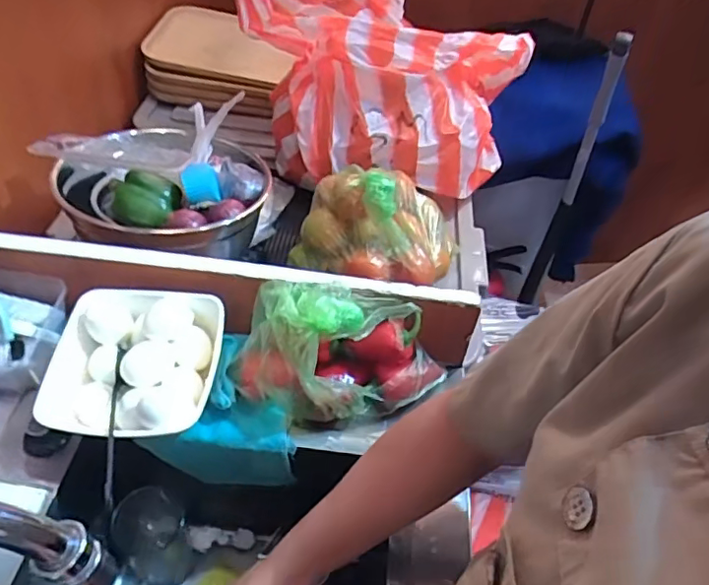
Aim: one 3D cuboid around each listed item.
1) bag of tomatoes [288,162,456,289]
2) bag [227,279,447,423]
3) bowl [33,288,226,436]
[{"bbox_3d":[0.028,-0.095,0.700,0.198,0.124,0.147,-3,47,-9],"label":"bag of tomatoes"},{"bbox_3d":[-0.013,0.054,0.554,0.199,0.122,0.094,5,46,-1],"label":"bag"},{"bbox_3d":[-0.213,0.066,0.530,0.155,0.053,0.143,6,46,0],"label":"bowl"}]

